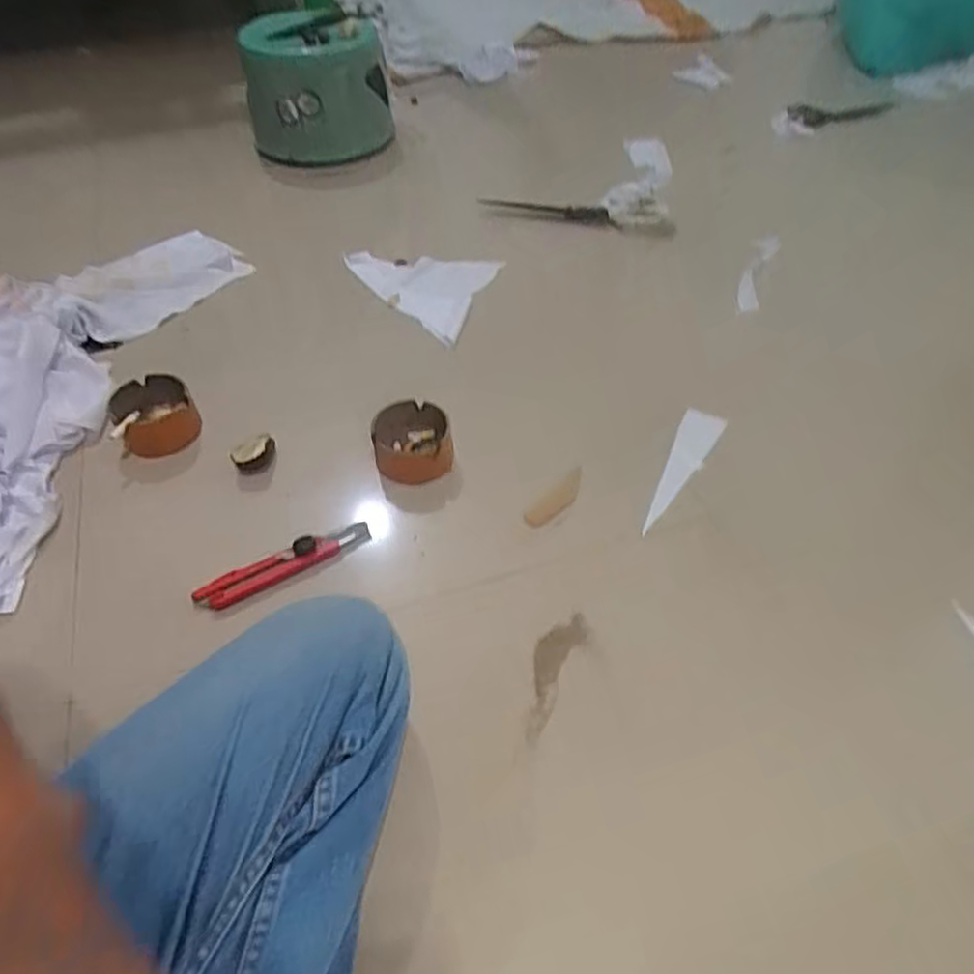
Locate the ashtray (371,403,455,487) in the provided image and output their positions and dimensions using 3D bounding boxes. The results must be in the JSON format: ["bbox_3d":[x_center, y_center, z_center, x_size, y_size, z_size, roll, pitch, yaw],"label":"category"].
[{"bbox_3d":[-0.079,-0.048,0.735,0.077,0.045,0.080,-9,49,-9],"label":"ashtray"}]

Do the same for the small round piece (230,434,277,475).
[{"bbox_3d":[-0.243,-0.031,0.740,0.045,0.036,0.028,-17,50,-16],"label":"small round piece"}]

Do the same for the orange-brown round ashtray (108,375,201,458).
[{"bbox_3d":[-0.362,-0.077,0.767,0.084,0.046,0.083,1,48,-1],"label":"orange-brown round ashtray"}]

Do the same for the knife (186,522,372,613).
[{"bbox_3d":[-0.188,0.070,0.652,0.164,0.015,0.026,-21,52,-19],"label":"knife"}]

